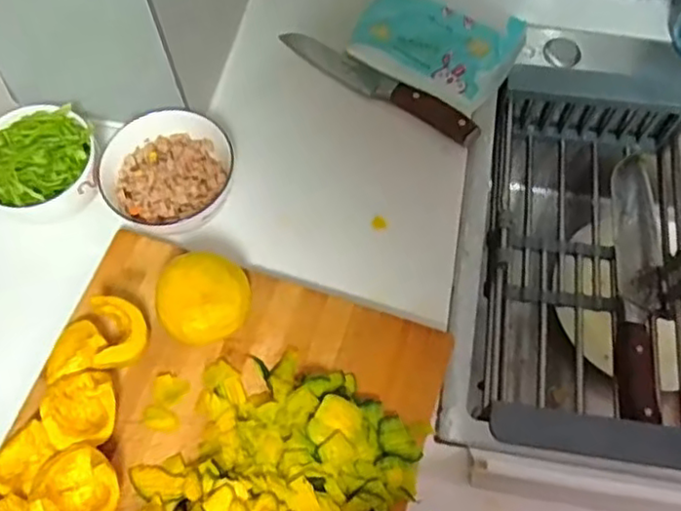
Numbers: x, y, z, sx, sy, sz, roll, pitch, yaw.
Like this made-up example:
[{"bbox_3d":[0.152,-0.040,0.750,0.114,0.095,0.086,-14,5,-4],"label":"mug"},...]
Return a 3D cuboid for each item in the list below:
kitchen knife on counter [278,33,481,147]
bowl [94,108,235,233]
[{"bbox_3d":[0.035,-0.170,0.646,0.222,0.017,0.030,32,70,14],"label":"kitchen knife on counter"},{"bbox_3d":[-0.154,-0.070,0.587,0.111,0.042,0.122,-7,65,-3],"label":"bowl"}]

